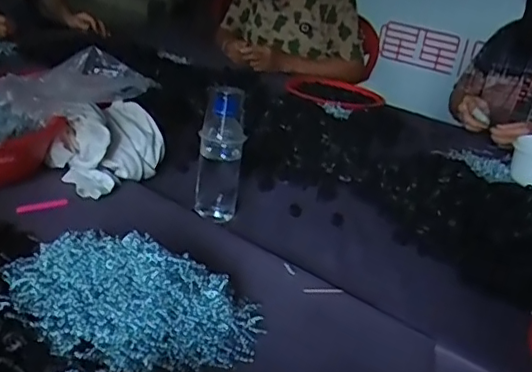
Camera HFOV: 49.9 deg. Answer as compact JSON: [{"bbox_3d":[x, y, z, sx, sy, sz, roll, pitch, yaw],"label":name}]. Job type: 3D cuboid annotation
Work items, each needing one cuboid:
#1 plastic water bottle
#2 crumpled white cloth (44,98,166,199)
[{"bbox_3d":[-0.062,-0.048,0.785,0.059,0.173,0.054,4,21,-7],"label":"plastic water bottle"},{"bbox_3d":[-0.230,-0.059,0.837,0.110,0.096,0.164,17,23,25],"label":"crumpled white cloth"}]

